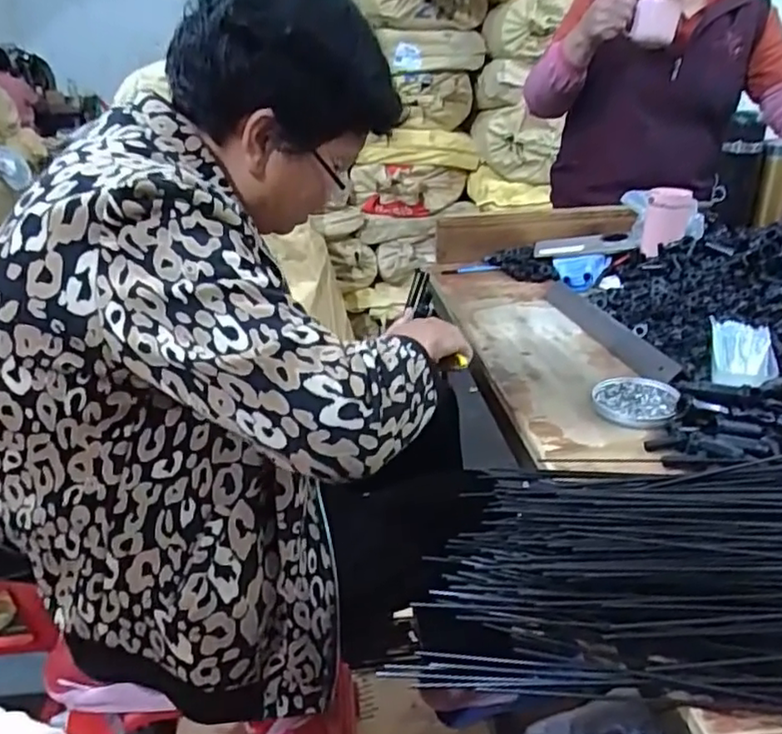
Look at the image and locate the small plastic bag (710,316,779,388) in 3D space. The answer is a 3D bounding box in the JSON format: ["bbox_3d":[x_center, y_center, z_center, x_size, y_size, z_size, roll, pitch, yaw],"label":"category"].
[{"bbox_3d":[0.397,-0.016,0.733,0.064,0.022,0.164,11,27,20],"label":"small plastic bag"}]

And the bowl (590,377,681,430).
[{"bbox_3d":[0.262,0.037,0.701,0.084,0.019,0.088,1,25,0],"label":"bowl"}]

